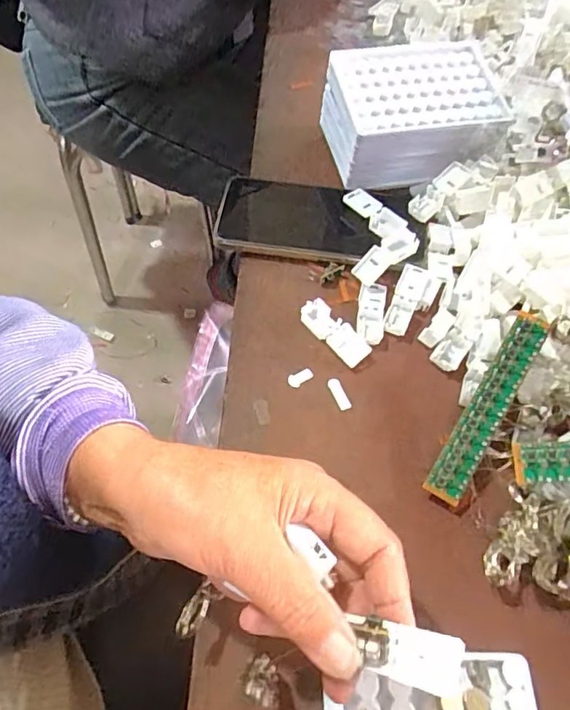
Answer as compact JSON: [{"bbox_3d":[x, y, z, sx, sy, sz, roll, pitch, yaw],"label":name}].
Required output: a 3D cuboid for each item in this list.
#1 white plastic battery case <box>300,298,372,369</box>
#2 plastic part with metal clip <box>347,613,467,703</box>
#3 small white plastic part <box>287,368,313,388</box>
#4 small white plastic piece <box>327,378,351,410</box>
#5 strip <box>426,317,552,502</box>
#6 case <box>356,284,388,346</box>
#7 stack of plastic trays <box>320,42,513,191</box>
[{"bbox_3d":[0.036,-0.016,0.375,0.022,0.011,0.055,-36,66,-23],"label":"white plastic battery case"},{"bbox_3d":[0.046,0.117,0.205,0.045,0.009,0.019,-2,51,35],"label":"plastic part with metal clip"},{"bbox_3d":[0.011,0.015,0.359,0.018,0.004,0.009,-22,62,-16],"label":"small white plastic part"},{"bbox_3d":[0.037,0.026,0.354,0.008,0.004,0.024,-19,61,-14],"label":"small white plastic piece"},{"bbox_3d":[0.125,0.031,0.322,0.021,0.007,0.126,30,81,15],"label":"strip"},{"bbox_3d":[0.064,-0.033,0.386,0.020,0.007,0.054,7,58,1],"label":"case"},{"bbox_3d":[0.108,-0.204,0.455,0.142,0.074,0.110,-9,59,-9],"label":"stack of plastic trays"}]

